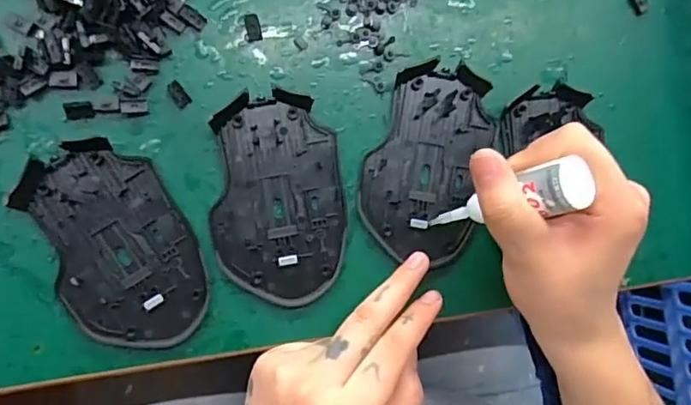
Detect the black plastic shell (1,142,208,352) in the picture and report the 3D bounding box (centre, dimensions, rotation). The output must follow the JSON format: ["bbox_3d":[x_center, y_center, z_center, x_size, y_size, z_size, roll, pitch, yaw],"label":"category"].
[{"bbox_3d":[-0.120,0.024,0.288,0.071,0.010,0.113,-26,94,-8],"label":"black plastic shell"}]

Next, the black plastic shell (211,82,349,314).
[{"bbox_3d":[-0.036,-0.002,0.301,0.071,0.010,0.113,-1,90,-9],"label":"black plastic shell"}]

